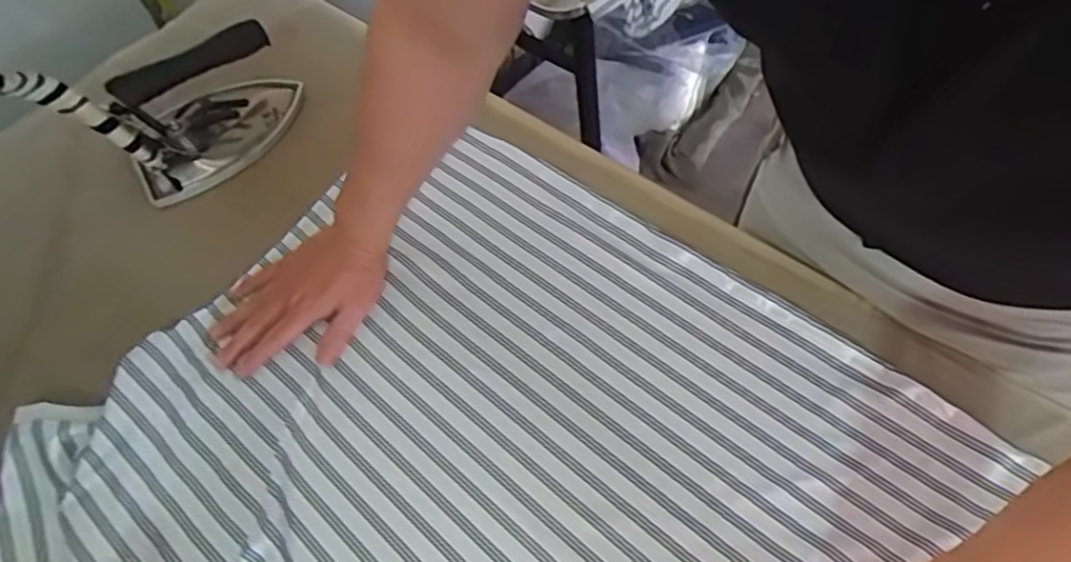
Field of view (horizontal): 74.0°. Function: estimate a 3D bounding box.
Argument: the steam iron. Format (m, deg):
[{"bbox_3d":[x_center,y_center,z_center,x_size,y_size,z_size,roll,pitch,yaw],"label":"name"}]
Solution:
[{"bbox_3d":[-0.355,-0.192,0.763,0.191,0.125,0.095,-36,58,-16],"label":"steam iron"}]

